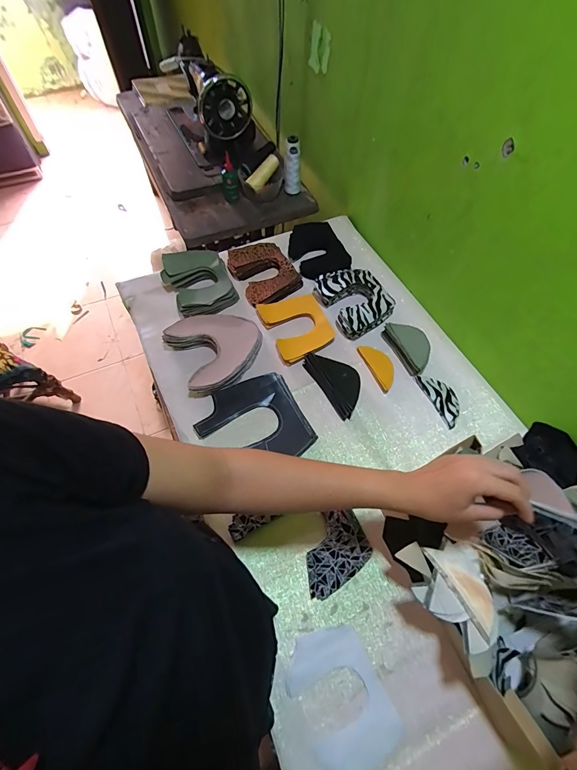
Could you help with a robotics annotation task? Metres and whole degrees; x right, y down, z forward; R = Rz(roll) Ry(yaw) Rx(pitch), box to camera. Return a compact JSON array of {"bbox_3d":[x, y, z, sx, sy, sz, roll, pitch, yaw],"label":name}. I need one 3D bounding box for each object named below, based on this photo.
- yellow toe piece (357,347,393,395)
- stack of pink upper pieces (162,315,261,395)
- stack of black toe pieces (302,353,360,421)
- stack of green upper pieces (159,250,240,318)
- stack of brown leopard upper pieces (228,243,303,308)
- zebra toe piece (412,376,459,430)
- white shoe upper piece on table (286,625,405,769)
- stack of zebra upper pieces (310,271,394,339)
[{"bbox_3d":[0.182,-0.041,0.702,0.050,0.015,0.111,-21,63,-13],"label":"yellow toe piece"},{"bbox_3d":[-0.140,-0.077,0.695,0.171,0.041,0.169,-24,64,-14],"label":"stack of pink upper pieces"},{"bbox_3d":[0.093,-0.010,0.679,0.073,0.032,0.143,-29,65,-17],"label":"stack of black toe pieces"},{"bbox_3d":[-0.198,-0.223,0.785,0.133,0.070,0.164,-27,65,-16],"label":"stack of green upper pieces"},{"bbox_3d":[-0.057,-0.262,0.822,0.136,0.039,0.175,-24,64,-14],"label":"stack of brown leopard upper pieces"},{"bbox_3d":[0.297,0.023,0.677,0.055,0.005,0.114,-21,63,-13],"label":"zebra toe piece"},{"bbox_3d":[0.069,0.407,0.456,0.108,0.009,0.153,-24,64,-14],"label":"white shoe upper piece on table"},{"bbox_3d":[0.145,-0.187,0.766,0.130,0.049,0.163,-24,64,-14],"label":"stack of zebra upper pieces"}]

